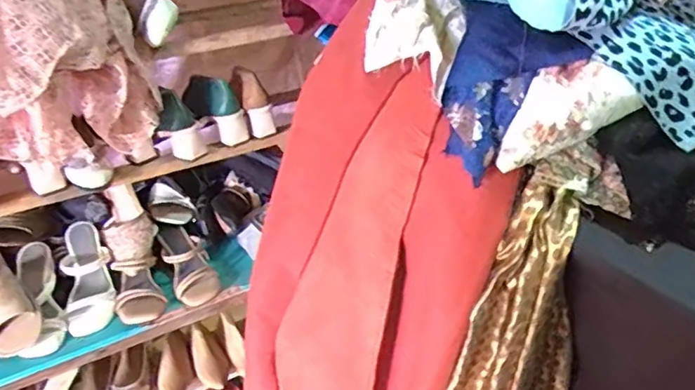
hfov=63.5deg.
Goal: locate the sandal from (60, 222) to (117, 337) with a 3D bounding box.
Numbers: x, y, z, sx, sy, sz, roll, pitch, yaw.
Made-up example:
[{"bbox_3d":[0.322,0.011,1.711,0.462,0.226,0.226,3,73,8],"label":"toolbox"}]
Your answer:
[{"bbox_3d":[-0.500,0.157,1.084,0.091,0.062,0.229,-12,60,-17],"label":"sandal"}]

